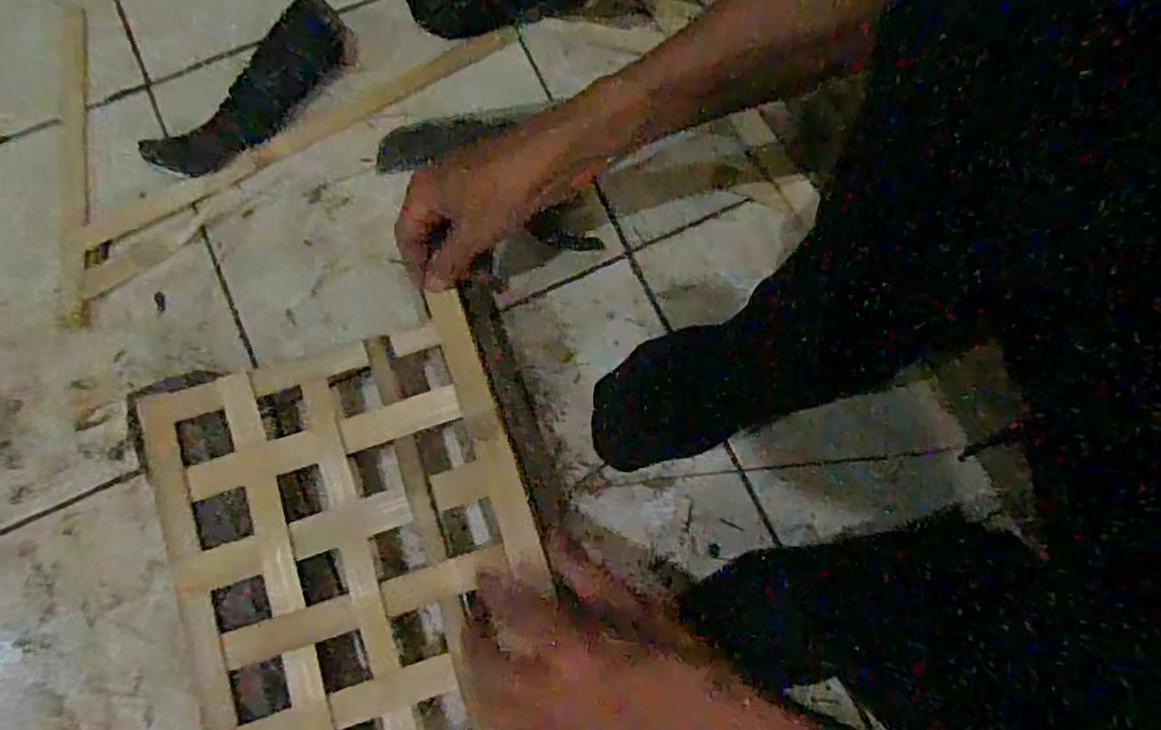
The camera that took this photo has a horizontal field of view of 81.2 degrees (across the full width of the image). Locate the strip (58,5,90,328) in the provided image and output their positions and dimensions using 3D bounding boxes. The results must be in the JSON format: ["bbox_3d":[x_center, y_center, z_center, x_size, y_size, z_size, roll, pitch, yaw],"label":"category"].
[{"bbox_3d":[-0.417,-0.168,0.558,0.023,0.005,0.283,-8,78,-3],"label":"strip"}]

